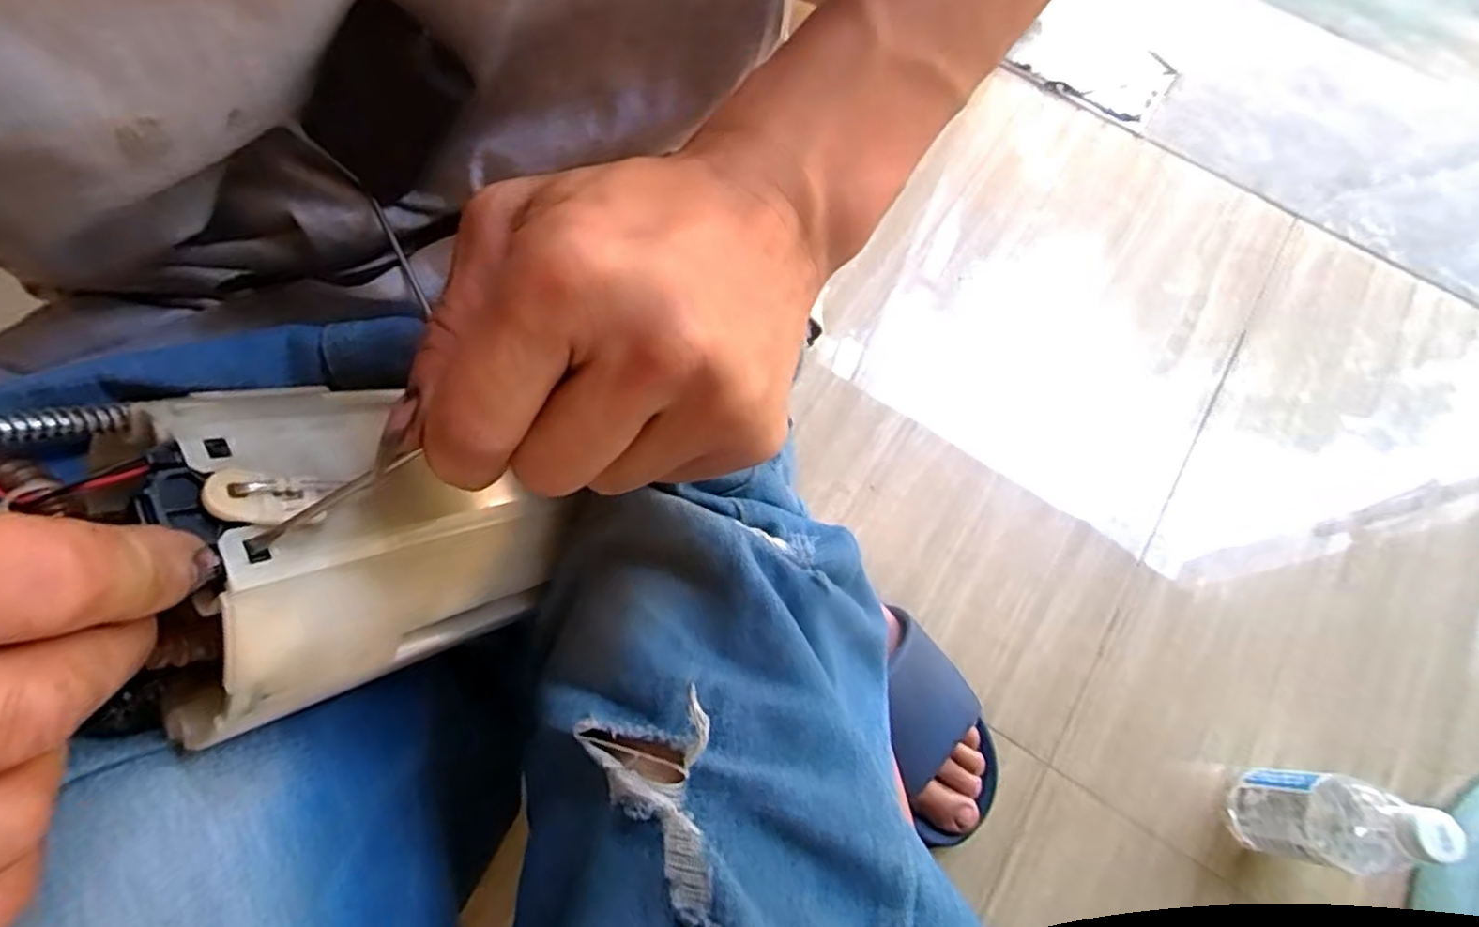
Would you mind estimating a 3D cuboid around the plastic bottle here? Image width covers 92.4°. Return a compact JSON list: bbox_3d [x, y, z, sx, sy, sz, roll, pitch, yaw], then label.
[{"bbox_3d":[0.419,0.250,0.497,0.068,0.168,0.060,-1,70,-2],"label":"plastic bottle"}]

